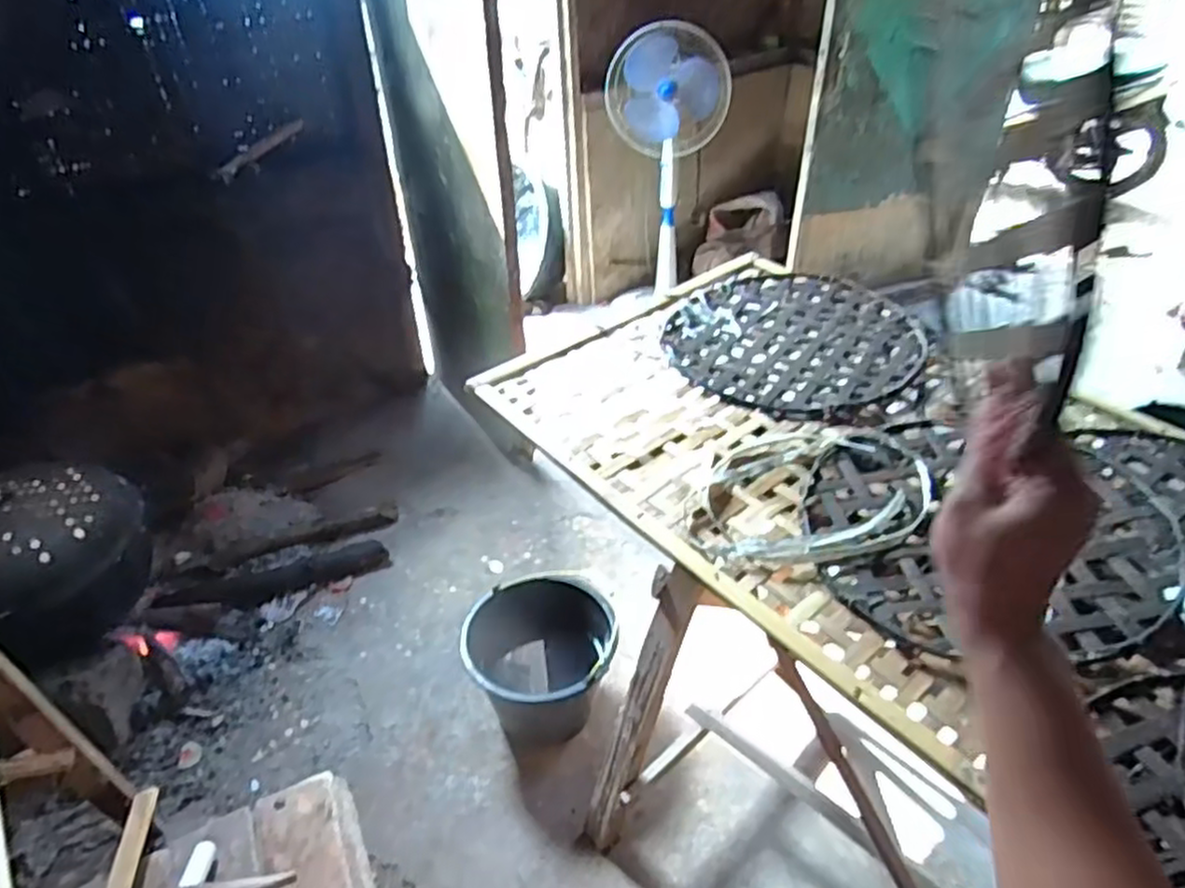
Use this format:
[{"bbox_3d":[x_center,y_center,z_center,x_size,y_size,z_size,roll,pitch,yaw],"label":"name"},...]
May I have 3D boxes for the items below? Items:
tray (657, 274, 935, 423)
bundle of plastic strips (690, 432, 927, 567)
[{"bbox_3d":[0.314,-0.168,1.173,0.376,0.023,0.389,-1,37,1],"label":"tray"},{"bbox_3d":[0.259,0.059,0.880,0.250,0.040,0.252,11,39,16],"label":"bundle of plastic strips"}]

